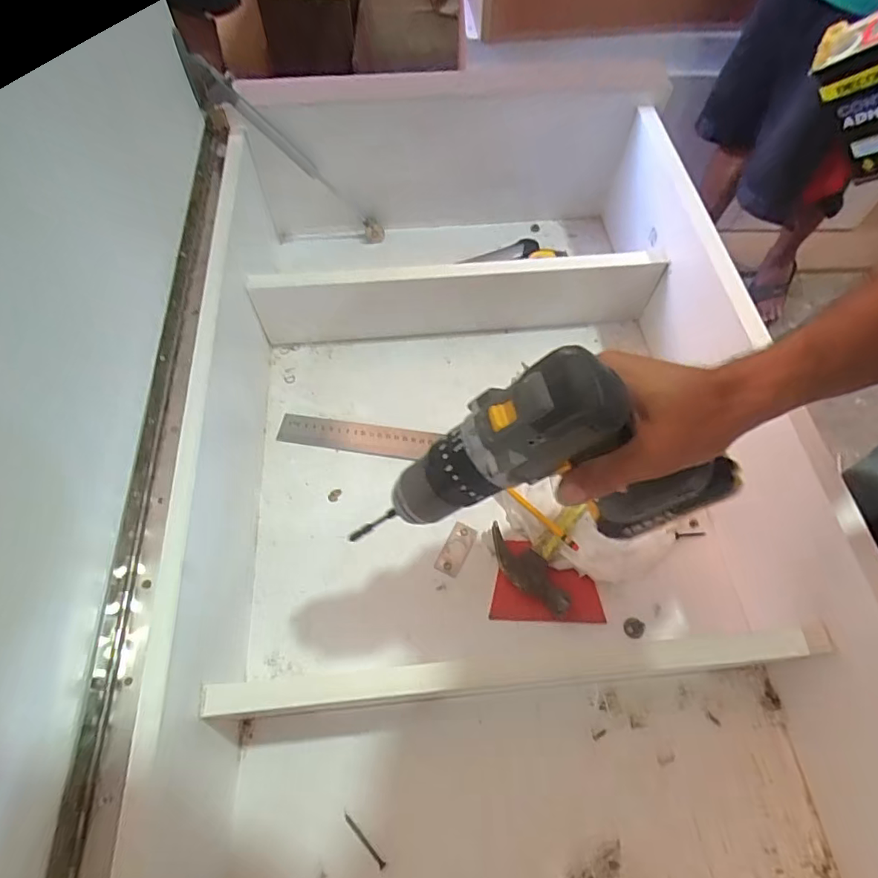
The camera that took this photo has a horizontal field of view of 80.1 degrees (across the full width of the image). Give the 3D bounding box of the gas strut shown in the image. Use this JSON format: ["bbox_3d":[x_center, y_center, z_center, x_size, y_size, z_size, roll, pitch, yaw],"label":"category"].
[{"bbox_3d":[-0.195,-0.366,0.681,0.046,0.330,0.026,-20,56,33],"label":"gas strut"}]

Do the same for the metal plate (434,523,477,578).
[{"bbox_3d":[0.018,0.117,0.552,0.026,0.004,0.055,25,74,6],"label":"metal plate"}]

